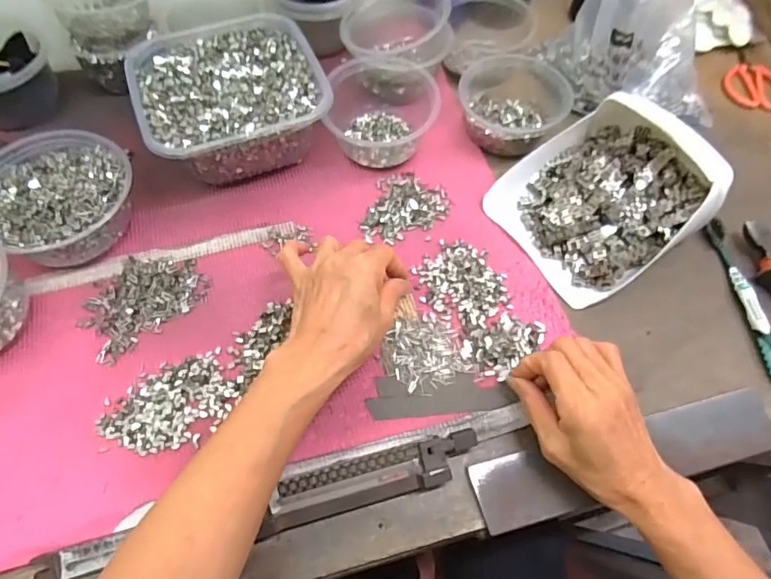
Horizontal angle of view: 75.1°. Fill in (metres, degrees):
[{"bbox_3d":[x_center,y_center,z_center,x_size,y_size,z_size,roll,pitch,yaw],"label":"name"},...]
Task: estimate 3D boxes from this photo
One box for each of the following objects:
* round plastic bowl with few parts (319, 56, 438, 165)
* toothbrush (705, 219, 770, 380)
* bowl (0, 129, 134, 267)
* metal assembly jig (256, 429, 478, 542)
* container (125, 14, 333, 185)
[{"bbox_3d":[0.000,-0.192,0.520,0.103,0.069,0.123,6,61,2],"label":"round plastic bowl with few parts"},{"bbox_3d":[0.328,0.013,0.449,0.014,0.015,0.181,-3,63,-4],"label":"toothbrush"},{"bbox_3d":[-0.297,-0.082,0.457,0.130,0.053,0.123,0,59,-1],"label":"bowl"},{"bbox_3d":[-0.007,0.138,0.367,0.154,0.017,0.033,-13,64,-9],"label":"metal assembly jig"},{"bbox_3d":[-0.155,-0.191,0.515,0.174,0.073,0.176,-20,63,-12],"label":"container"}]

